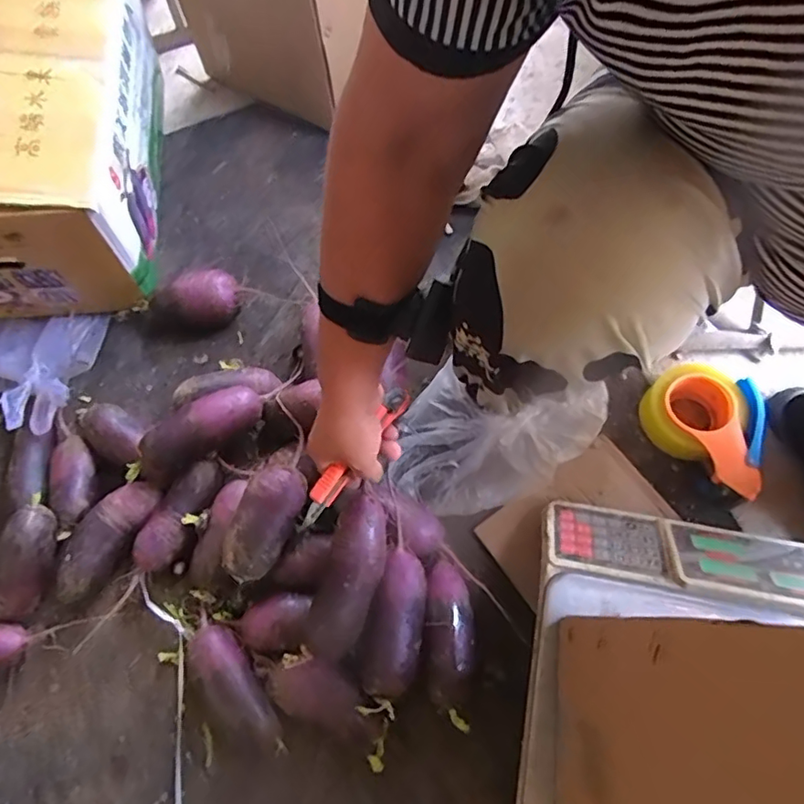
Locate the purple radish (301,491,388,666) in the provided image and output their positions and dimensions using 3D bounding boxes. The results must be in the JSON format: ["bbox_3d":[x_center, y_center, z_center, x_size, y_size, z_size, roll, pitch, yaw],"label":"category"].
[{"bbox_3d":[-0.056,0.181,0.582,0.062,0.050,0.163,17,83,7],"label":"purple radish"}]

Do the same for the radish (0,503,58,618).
[{"bbox_3d":[-0.442,0.191,0.641,0.054,0.049,0.140,12,90,5],"label":"radish"}]

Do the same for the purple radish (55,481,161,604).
[{"bbox_3d":[-0.371,0.166,0.680,0.065,0.049,0.164,31,72,18],"label":"purple radish"}]

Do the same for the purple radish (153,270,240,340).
[{"bbox_3d":[-0.303,-0.143,0.806,0.137,0.075,0.070,-18,68,-7],"label":"purple radish"}]

